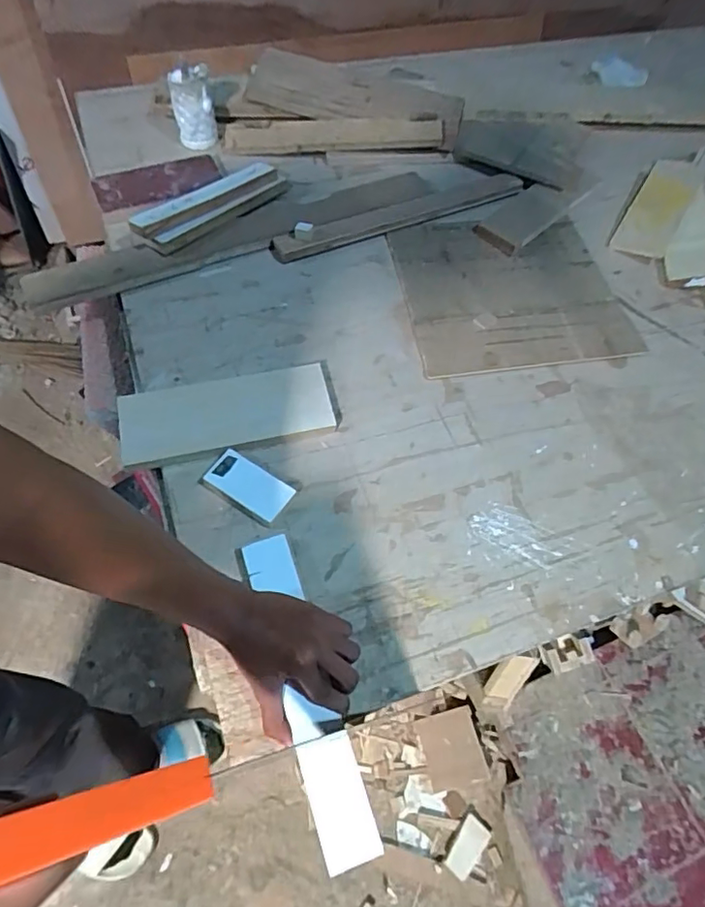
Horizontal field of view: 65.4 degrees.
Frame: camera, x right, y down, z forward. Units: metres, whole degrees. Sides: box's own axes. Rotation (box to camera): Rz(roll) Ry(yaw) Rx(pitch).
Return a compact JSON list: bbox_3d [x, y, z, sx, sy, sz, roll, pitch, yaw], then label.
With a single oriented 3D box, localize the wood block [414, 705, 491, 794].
[{"bbox_3d":[0.197,0.591,1.099,0.119,0.018,0.132,-22,63,12],"label":"wood block"}]

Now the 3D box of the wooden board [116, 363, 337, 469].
[{"bbox_3d":[-0.152,-0.048,0.665,0.248,0.014,0.102,-11,59,-12],"label":"wooden board"}]

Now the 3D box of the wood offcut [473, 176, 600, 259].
[{"bbox_3d":[0.303,-0.406,0.906,0.075,0.015,0.265,41,63,19],"label":"wood offcut"}]

